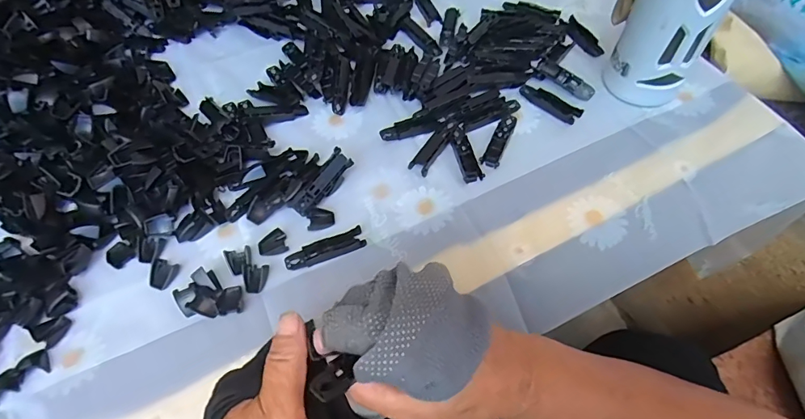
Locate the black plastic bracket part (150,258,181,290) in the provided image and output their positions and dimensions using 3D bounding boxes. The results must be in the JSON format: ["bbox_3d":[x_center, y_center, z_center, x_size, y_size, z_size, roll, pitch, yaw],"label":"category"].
[{"bbox_3d":[-0.194,0.052,0.371,0.020,0.006,0.024,11,59,9],"label":"black plastic bracket part"}]

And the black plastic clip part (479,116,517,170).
[{"bbox_3d":[0.091,-0.064,0.429,0.016,0.006,0.062,23,62,16],"label":"black plastic clip part"}]

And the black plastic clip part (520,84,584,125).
[{"bbox_3d":[0.143,-0.105,0.450,0.065,0.007,0.019,37,67,23],"label":"black plastic clip part"}]

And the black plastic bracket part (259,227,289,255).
[{"bbox_3d":[-0.107,0.028,0.377,0.023,0.005,0.020,-23,60,-11],"label":"black plastic bracket part"}]

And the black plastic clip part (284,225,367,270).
[{"bbox_3d":[-0.063,0.033,0.374,0.065,0.006,0.017,-21,59,-10],"label":"black plastic clip part"}]

